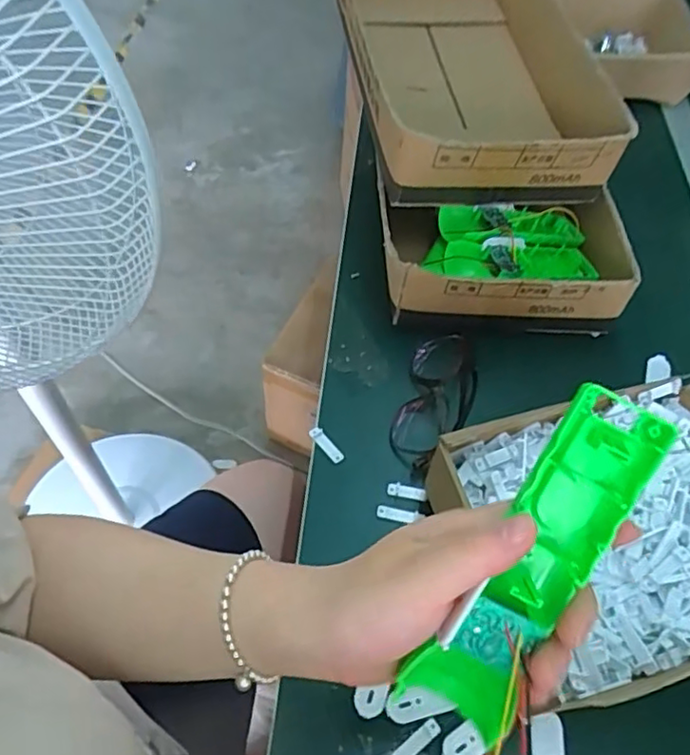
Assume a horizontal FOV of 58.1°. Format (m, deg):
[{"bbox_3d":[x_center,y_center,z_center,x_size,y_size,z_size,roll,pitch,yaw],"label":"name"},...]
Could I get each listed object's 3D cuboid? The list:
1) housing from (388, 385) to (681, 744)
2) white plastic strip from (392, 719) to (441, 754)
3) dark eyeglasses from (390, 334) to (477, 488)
[{"bbox_3d":[0.080,0.085,0.265,0.045,0.165,0.029,30,13,19],"label":"housing"},{"bbox_3d":[0.045,0.233,0.394,0.037,0.004,0.009,-31,60,-23],"label":"white plastic strip"},{"bbox_3d":[0.076,0.023,0.525,0.058,0.027,0.139,15,54,9],"label":"dark eyeglasses"}]

